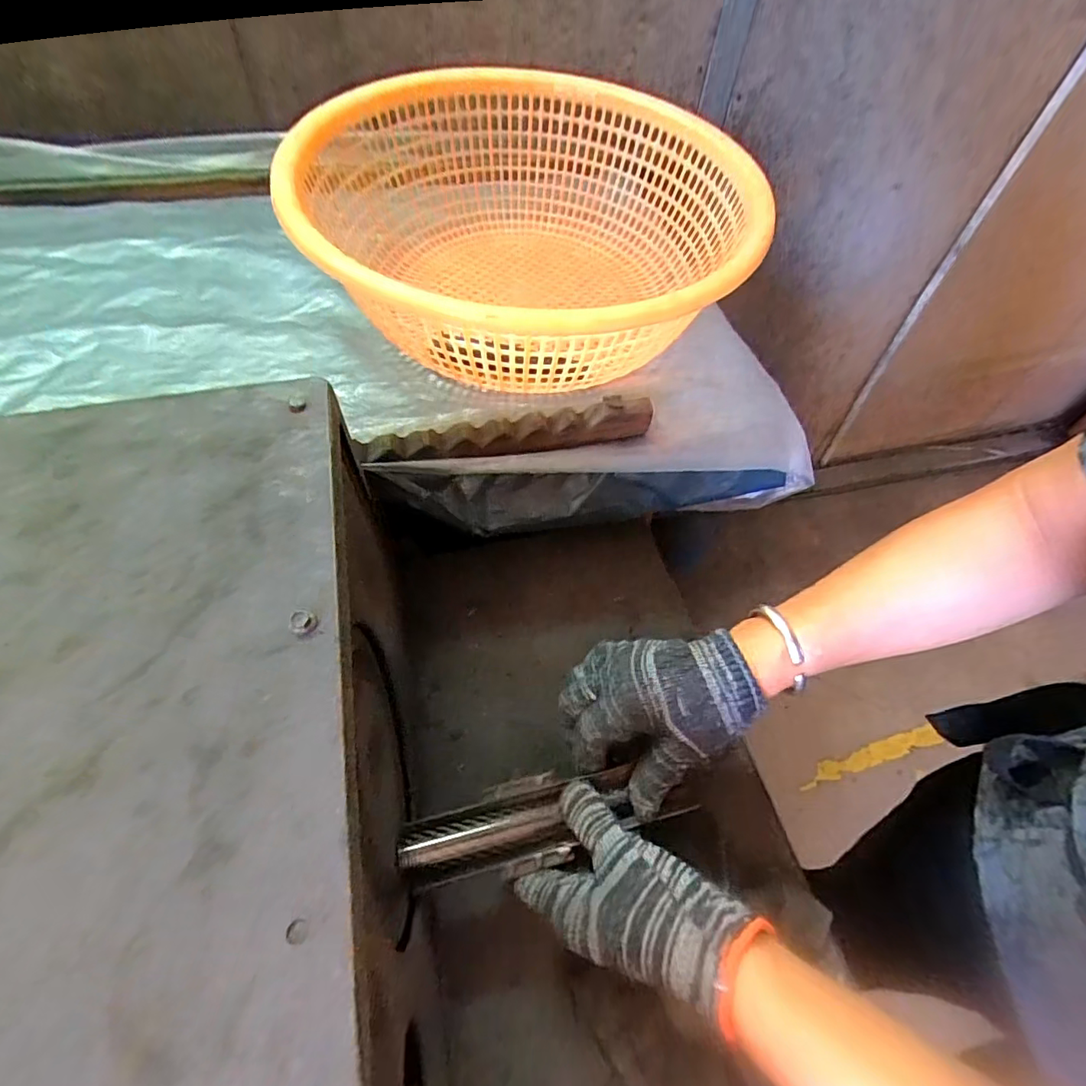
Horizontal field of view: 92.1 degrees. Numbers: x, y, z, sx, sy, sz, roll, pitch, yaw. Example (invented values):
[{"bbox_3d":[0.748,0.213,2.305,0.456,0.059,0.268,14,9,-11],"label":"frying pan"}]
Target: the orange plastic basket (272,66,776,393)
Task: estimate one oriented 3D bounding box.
[{"bbox_3d":[-0.017,-0.284,0.491,0.392,0.148,0.398,2,55,-3],"label":"orange plastic basket"}]

